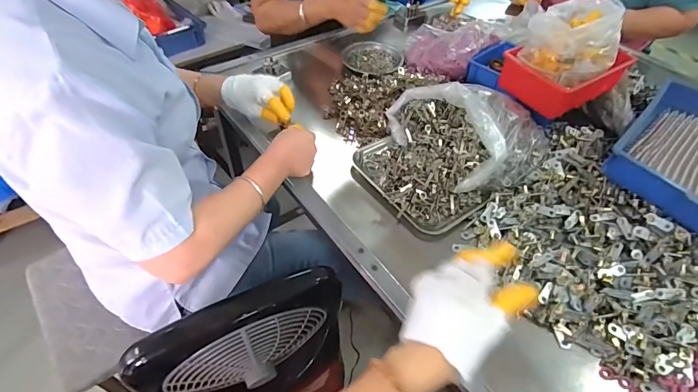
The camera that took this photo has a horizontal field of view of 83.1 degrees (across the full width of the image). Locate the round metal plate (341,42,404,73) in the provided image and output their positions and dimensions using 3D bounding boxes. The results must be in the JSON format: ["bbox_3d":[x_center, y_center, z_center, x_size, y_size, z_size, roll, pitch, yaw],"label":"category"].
[{"bbox_3d":[0.052,-0.304,0.865,0.128,0.020,0.128,2,48,-2],"label":"round metal plate"}]

